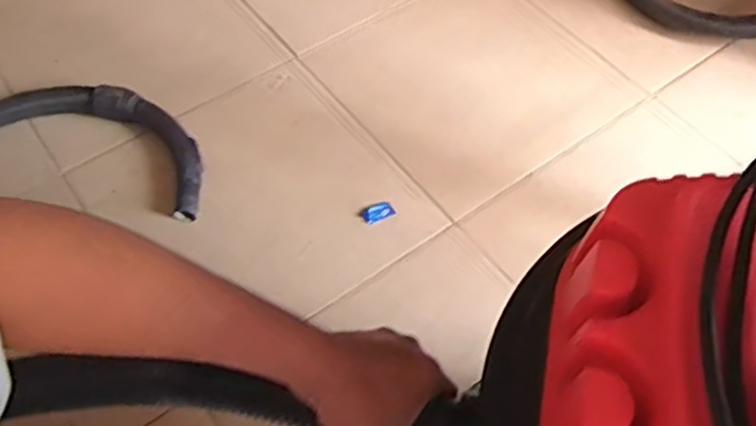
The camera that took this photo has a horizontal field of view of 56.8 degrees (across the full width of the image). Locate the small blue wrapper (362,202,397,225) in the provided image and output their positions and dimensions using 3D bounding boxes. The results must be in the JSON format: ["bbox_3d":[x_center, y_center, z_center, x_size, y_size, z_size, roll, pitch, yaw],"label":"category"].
[{"bbox_3d":[0.001,0.000,0.957,0.045,0.004,0.025,-26,60,-16],"label":"small blue wrapper"}]

